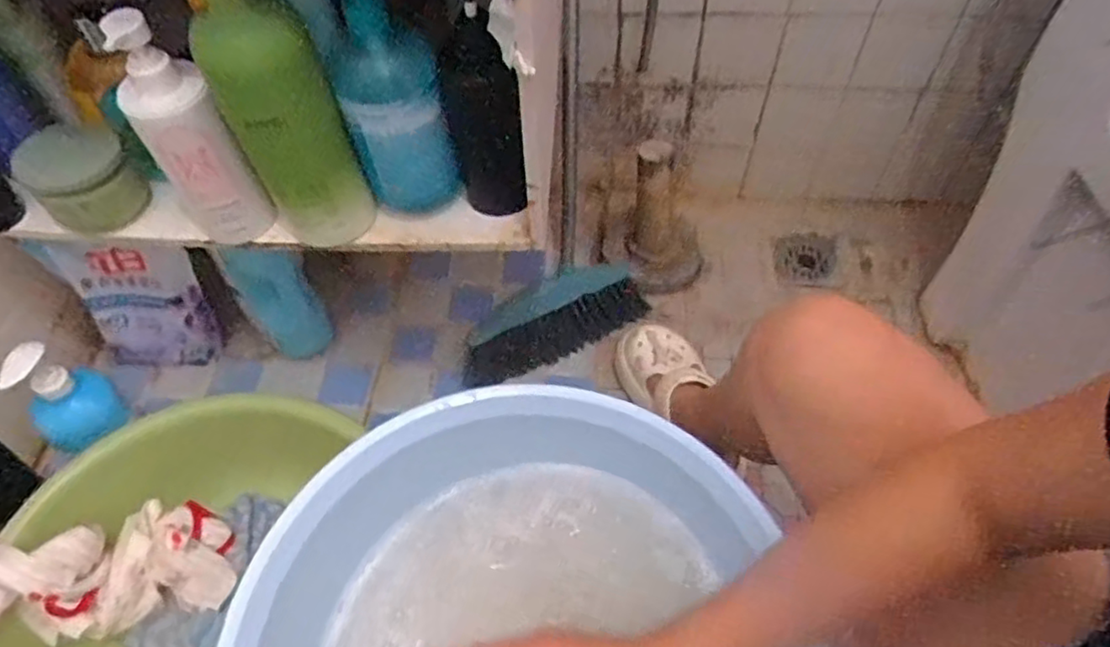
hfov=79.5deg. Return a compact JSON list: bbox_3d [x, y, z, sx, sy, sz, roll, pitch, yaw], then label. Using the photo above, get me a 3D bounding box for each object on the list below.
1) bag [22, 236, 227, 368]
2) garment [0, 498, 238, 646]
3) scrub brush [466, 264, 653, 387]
[{"bbox_3d":[-0.518,-0.019,0.824,0.168,0.167,0.061,-2,55,1],"label":"bag"},{"bbox_3d":[-0.443,0.244,0.652,0.230,0.078,0.110,-1,51,-29],"label":"garment"},{"bbox_3d":[-0.003,-0.004,0.906,0.277,0.068,0.094,-29,59,-17],"label":"scrub brush"}]

